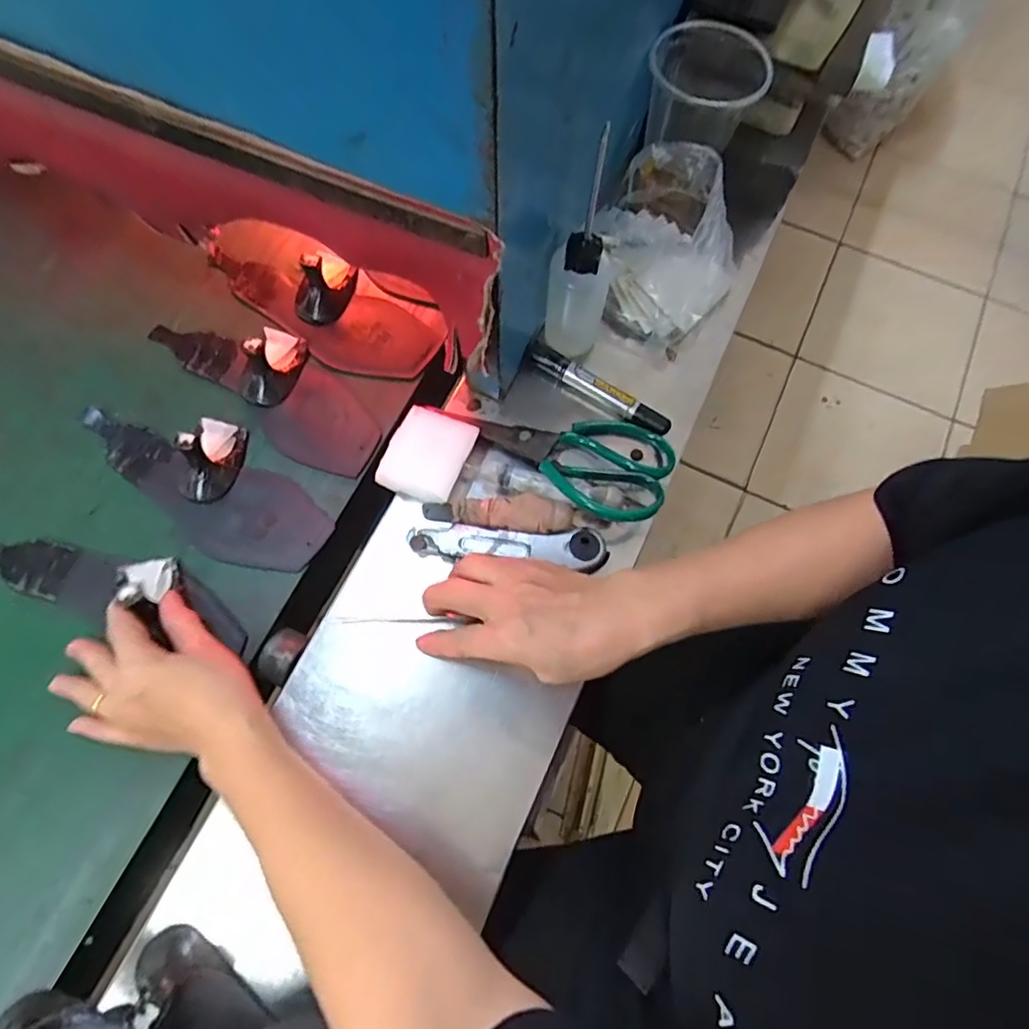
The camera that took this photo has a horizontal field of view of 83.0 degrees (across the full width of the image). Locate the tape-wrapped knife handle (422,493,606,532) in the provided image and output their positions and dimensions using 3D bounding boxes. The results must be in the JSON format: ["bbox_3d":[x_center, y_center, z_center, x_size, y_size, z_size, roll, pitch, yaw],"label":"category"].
[{"bbox_3d":[-0.002,0.000,0.458,0.141,0.023,0.028,2,72,0],"label":"tape-wrapped knife handle"}]

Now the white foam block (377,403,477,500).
[{"bbox_3d":[-0.069,-0.047,0.463,0.060,0.024,0.068,23,73,7],"label":"white foam block"}]

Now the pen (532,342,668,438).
[{"bbox_3d":[0.071,-0.107,0.495,0.135,0.021,0.019,34,75,10],"label":"pen"}]

